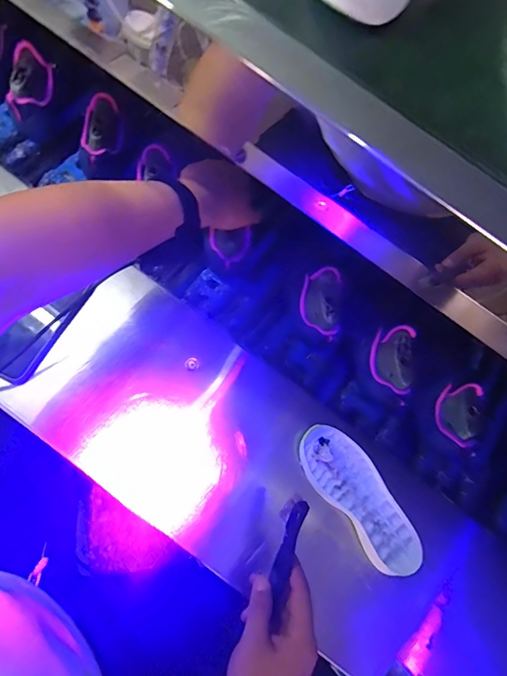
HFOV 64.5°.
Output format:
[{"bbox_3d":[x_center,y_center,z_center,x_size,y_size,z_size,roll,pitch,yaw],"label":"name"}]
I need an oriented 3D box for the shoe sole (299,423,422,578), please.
[{"bbox_3d":[0.134,0.198,0.503,0.076,0.026,0.196,-38,79,-7],"label":"shoe sole"}]

